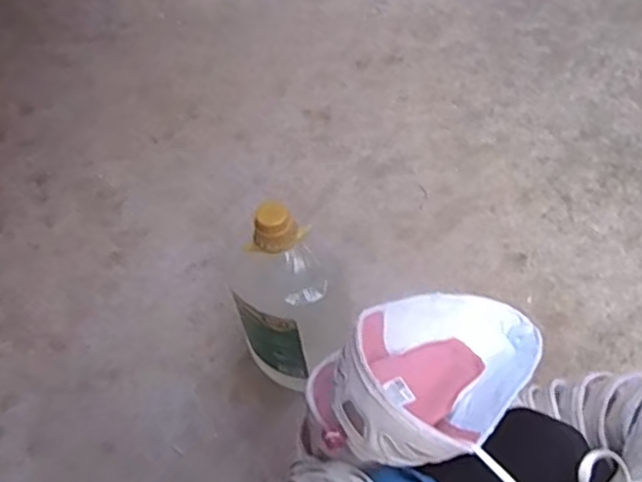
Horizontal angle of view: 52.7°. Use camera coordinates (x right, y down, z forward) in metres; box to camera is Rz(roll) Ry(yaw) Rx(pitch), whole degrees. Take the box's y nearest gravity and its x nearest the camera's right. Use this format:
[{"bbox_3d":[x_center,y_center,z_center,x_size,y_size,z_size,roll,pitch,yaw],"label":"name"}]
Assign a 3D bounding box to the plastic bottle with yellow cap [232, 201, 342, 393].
[{"bbox_3d":[-0.051,0.084,0.890,0.116,0.313,0.122,-4,53,6],"label":"plastic bottle with yellow cap"}]

